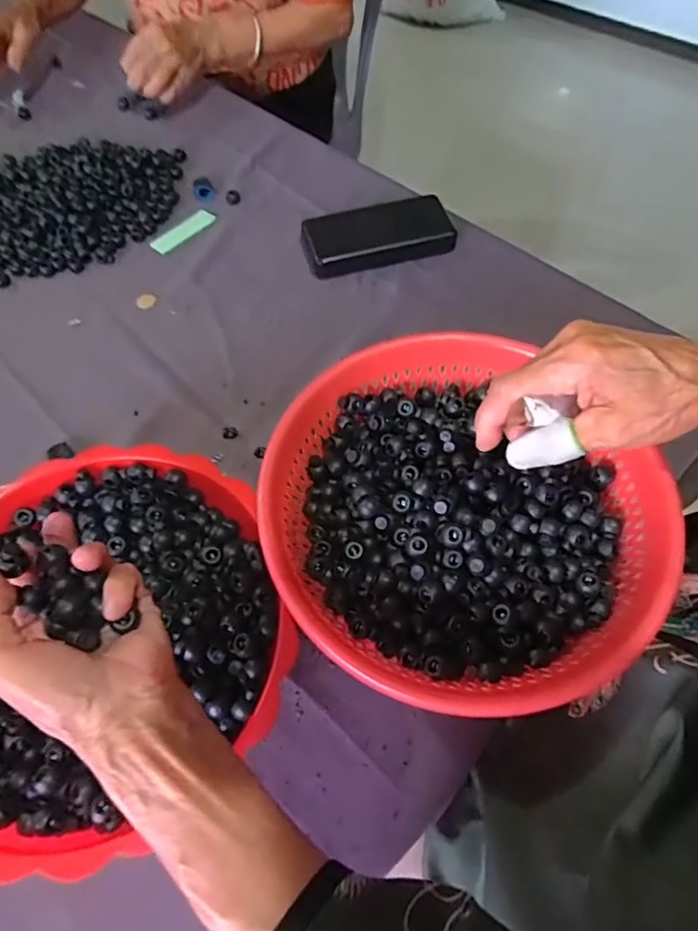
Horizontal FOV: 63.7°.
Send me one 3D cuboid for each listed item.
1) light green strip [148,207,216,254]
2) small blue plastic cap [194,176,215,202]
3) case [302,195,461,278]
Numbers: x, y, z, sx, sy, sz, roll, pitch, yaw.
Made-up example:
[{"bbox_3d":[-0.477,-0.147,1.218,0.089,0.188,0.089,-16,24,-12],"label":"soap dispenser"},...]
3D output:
[{"bbox_3d":[-0.189,-0.268,0.640,0.026,0.006,0.079,36,66,19],"label":"light green strip"},{"bbox_3d":[-0.171,-0.325,0.662,0.023,0.013,0.030,-12,60,-7],"label":"small blue plastic cap"},{"bbox_3d":[0.031,-0.247,0.607,0.158,0.029,0.080,-12,60,-7],"label":"case"}]

